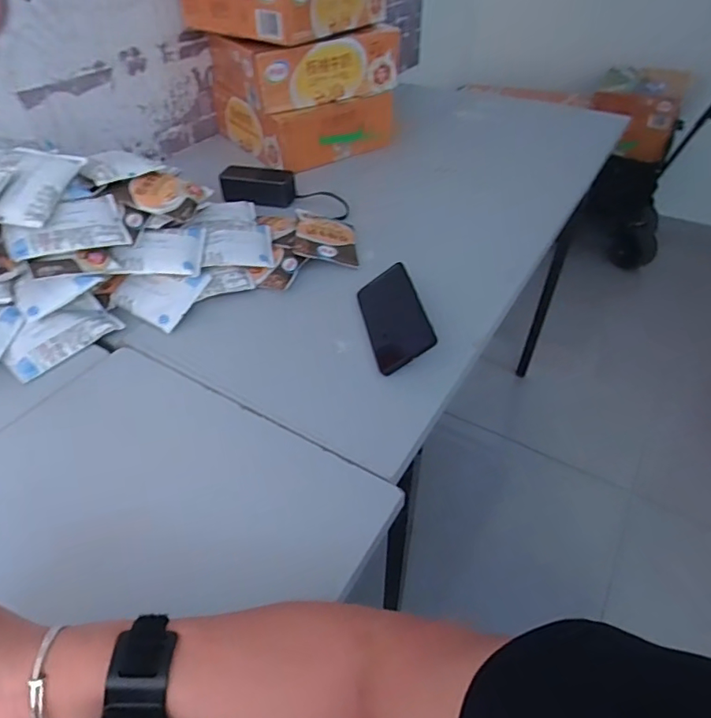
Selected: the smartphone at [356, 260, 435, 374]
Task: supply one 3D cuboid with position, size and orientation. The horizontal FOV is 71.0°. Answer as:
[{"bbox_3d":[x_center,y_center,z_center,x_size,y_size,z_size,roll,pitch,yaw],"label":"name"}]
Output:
[{"bbox_3d":[0.048,-0.055,0.630,0.077,0.007,0.160,-31,43,16],"label":"smartphone"}]

